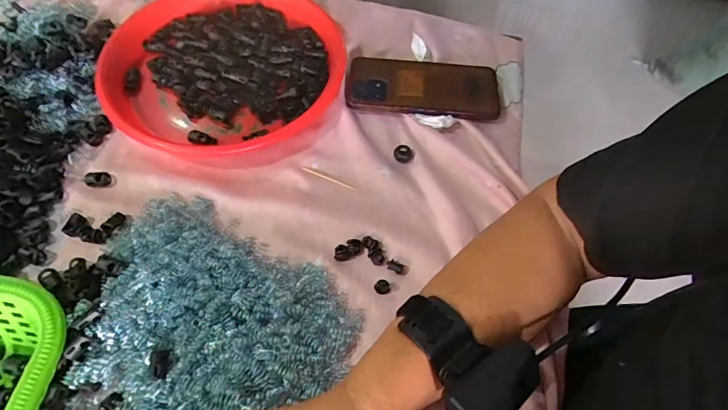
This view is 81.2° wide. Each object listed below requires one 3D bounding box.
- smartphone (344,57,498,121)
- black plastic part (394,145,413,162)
[{"bbox_3d":[0.068,-0.134,0.473,0.167,0.014,0.083,7,61,1],"label":"smartphone"},{"bbox_3d":[0.040,-0.051,0.431,0.019,0.009,0.017,8,61,2],"label":"black plastic part"}]

